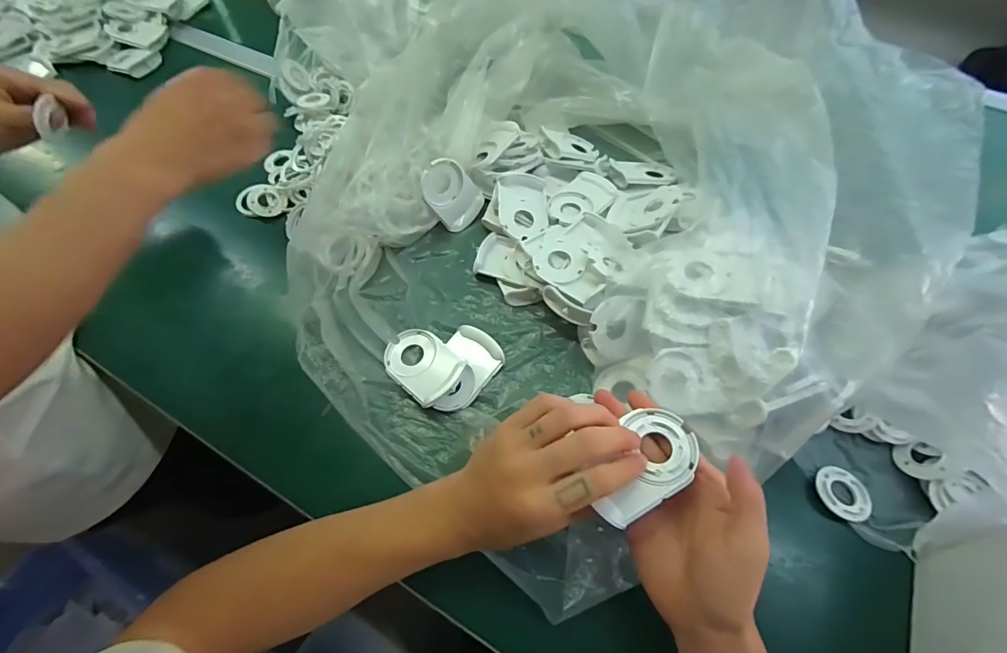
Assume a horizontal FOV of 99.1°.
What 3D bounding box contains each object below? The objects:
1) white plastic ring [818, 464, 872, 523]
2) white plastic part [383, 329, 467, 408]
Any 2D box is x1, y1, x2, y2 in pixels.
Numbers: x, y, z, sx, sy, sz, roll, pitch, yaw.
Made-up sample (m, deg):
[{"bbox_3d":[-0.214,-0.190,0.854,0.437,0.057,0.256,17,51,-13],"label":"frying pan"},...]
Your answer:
[{"bbox_3d":[0.289,0.141,0.365,0.041,0.008,0.044,0,61,1],"label":"white plastic ring"},{"bbox_3d":[-0.080,0.037,0.418,0.080,0.023,0.057,39,69,19],"label":"white plastic part"}]

